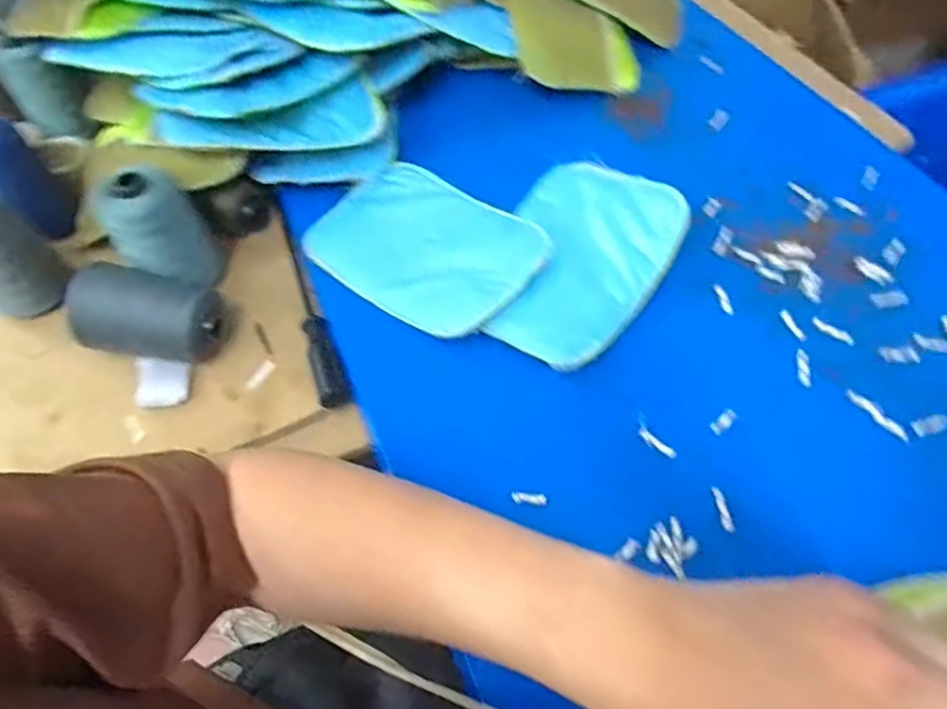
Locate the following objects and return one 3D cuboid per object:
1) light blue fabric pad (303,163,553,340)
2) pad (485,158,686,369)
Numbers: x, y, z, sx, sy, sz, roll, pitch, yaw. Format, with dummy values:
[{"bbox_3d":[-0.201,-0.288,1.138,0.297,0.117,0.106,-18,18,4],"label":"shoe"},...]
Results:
[{"bbox_3d":[-0.042,-0.099,0.535,0.196,0.012,0.145,33,67,19],"label":"light blue fabric pad"},{"bbox_3d":[0.083,-0.083,0.510,0.141,0.032,0.194,29,65,18],"label":"pad"}]

